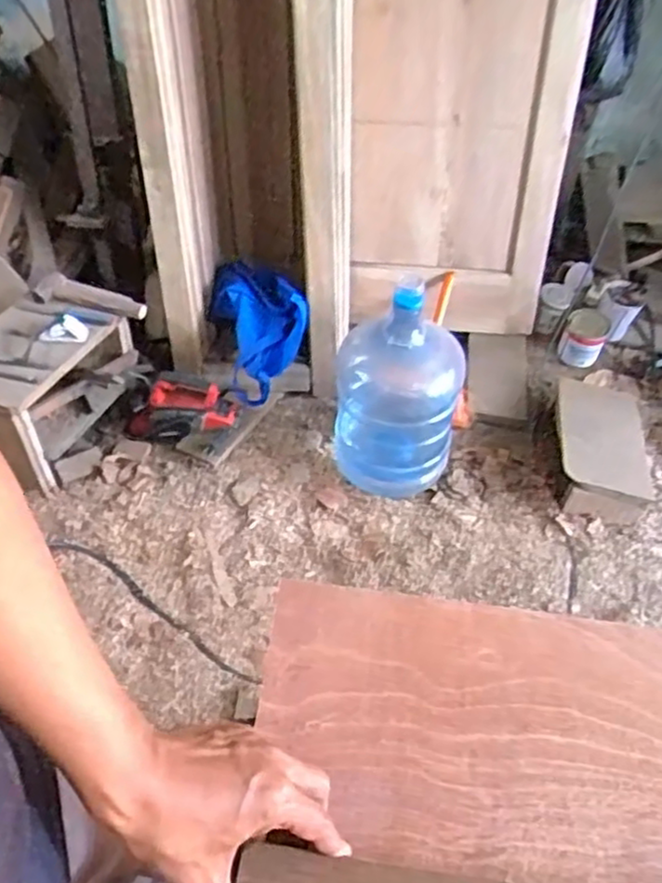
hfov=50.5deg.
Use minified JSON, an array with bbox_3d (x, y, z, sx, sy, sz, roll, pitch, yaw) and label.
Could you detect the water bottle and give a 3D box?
[{"bbox_3d":[0.142,-0.116,1.521,0.264,0.503,0.228,7,49,4],"label":"water bottle"}]

